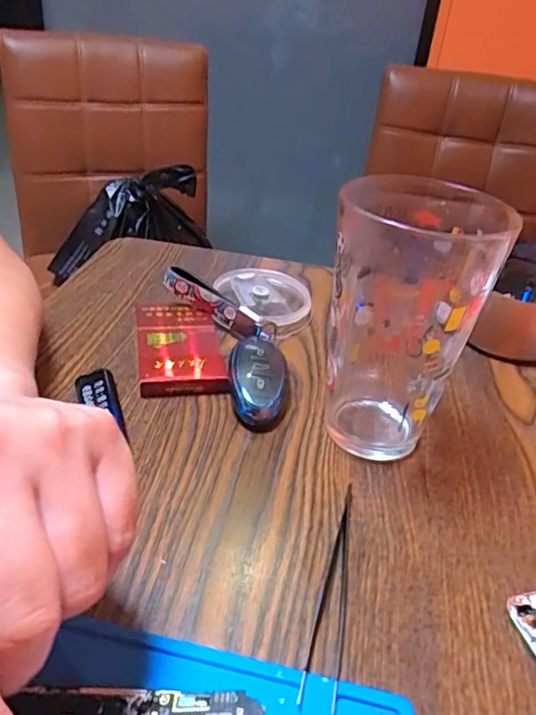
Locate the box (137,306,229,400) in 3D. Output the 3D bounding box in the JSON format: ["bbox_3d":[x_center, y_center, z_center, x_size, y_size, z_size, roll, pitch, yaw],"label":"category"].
[{"bbox_3d":[-0.062,-0.008,0.397,0.055,0.017,0.099,-2,34,-13],"label":"box"}]

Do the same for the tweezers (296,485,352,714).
[{"bbox_3d":[0.033,0.103,0.261,0.014,0.006,0.114,13,34,10],"label":"tweezers"}]

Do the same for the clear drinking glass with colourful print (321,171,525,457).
[{"bbox_3d":[0.077,-0.019,0.323,0.084,0.144,0.080,19,35,18],"label":"clear drinking glass with colourful print"}]

